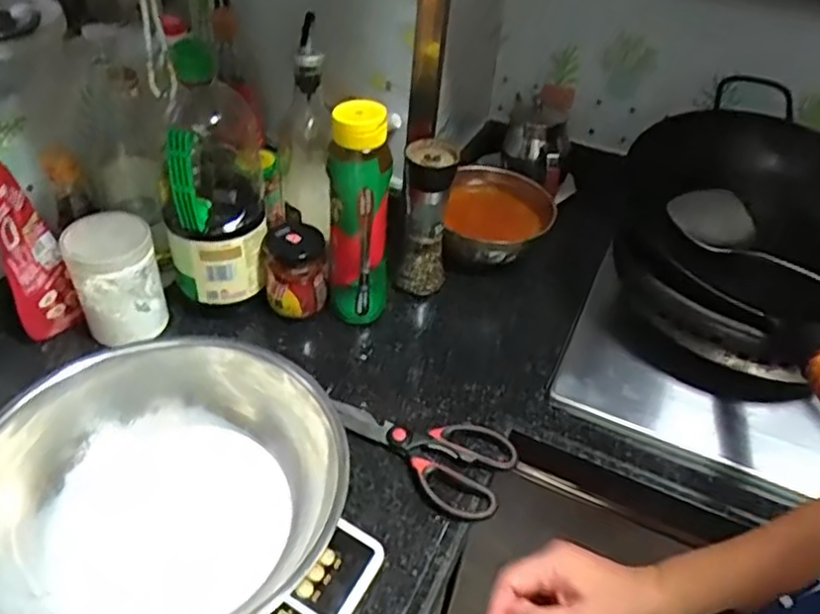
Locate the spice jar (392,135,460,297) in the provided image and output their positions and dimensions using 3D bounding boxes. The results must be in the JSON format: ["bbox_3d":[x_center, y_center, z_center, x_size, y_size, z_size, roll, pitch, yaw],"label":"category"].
[{"bbox_3d":[0.019,-0.099,0.767,0.056,0.182,0.050,1,42,-5],"label":"spice jar"}]

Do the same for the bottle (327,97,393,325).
[{"bbox_3d":[-0.054,-0.090,0.702,0.061,0.244,0.050,5,42,-1],"label":"bottle"}]

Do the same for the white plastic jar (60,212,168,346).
[{"bbox_3d":[-0.306,-0.026,0.693,0.080,0.110,0.087,3,42,-3],"label":"white plastic jar"}]

